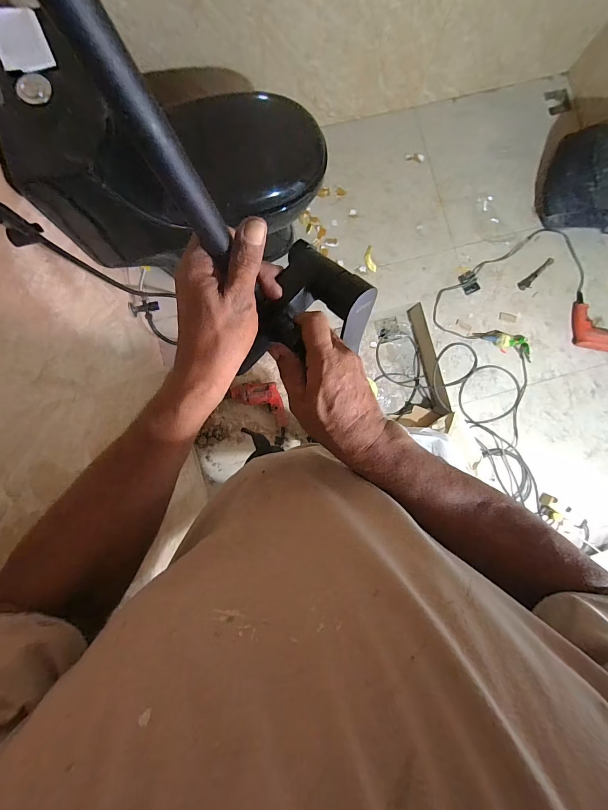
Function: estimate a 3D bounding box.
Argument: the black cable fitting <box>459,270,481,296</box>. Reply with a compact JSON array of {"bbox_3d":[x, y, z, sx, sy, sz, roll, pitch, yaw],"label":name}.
[{"bbox_3d":[0.647,-0.477,1.341,0.069,0.009,0.083,-22,88,-2],"label":"black cable fitting"}]

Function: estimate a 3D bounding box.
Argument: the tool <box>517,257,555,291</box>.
[{"bbox_3d":[0.912,-0.510,1.346,0.172,0.014,0.042,-39,89,-3],"label":"tool"}]

